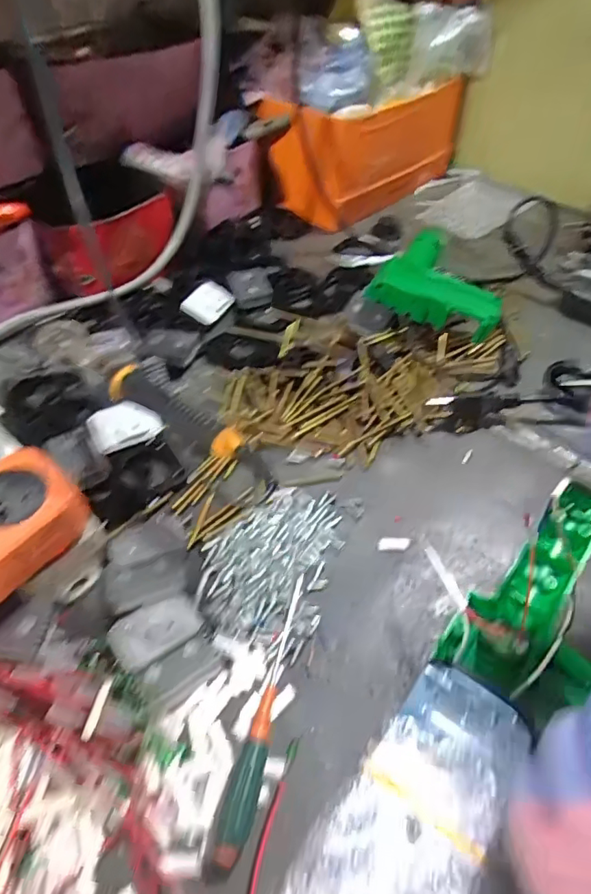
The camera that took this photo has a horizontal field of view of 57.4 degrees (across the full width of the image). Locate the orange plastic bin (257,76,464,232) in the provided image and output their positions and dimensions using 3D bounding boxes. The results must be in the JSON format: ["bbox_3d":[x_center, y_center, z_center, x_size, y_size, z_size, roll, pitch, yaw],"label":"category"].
[{"bbox_3d":[0.084,-0.388,0.686,0.124,0.113,0.287,33,57,25],"label":"orange plastic bin"}]

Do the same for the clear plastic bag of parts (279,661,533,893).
[{"bbox_3d":[0.045,0.180,0.241,0.061,0.040,0.159,34,57,23],"label":"clear plastic bag of parts"}]

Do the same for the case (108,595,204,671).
[{"bbox_3d":[-0.080,0.106,0.311,0.048,0.014,0.030,-28,57,-23],"label":"case"}]

